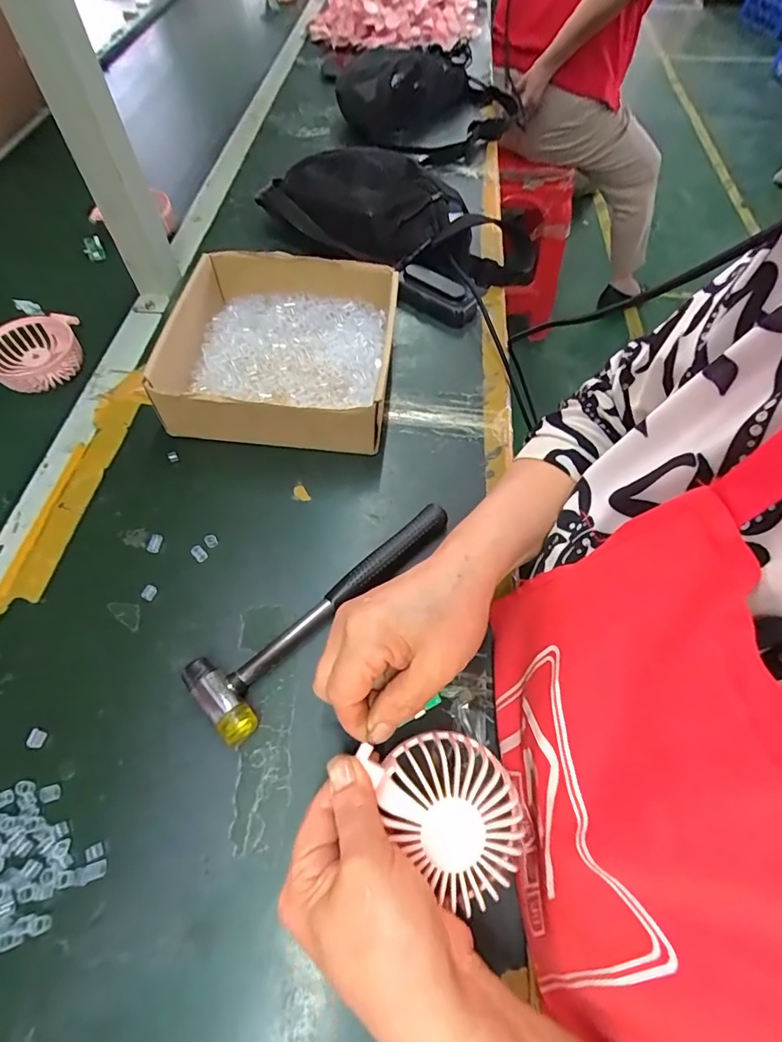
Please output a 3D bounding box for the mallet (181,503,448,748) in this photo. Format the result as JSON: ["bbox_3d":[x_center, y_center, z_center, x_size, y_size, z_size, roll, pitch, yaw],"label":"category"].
[{"bbox_3d":[-0.046,0.059,0.369,0.059,0.024,0.232,39,65,18],"label":"mallet"}]

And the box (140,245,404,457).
[{"bbox_3d":[-0.104,-0.176,0.483,0.208,0.070,0.217,4,59,-1],"label":"box"}]

